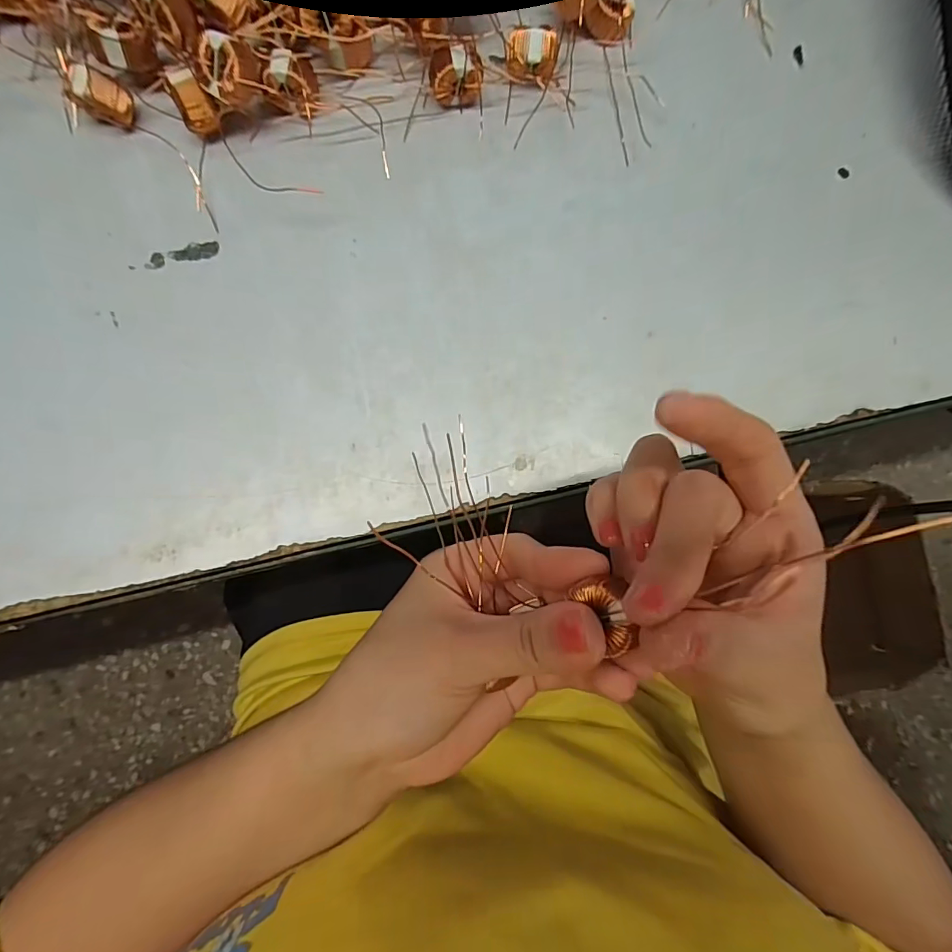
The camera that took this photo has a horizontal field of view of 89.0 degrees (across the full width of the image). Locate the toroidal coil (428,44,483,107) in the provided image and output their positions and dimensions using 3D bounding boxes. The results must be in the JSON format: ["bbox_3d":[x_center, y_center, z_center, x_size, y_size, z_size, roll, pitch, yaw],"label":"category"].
[{"bbox_3d":[-0.009,-0.193,0.236,0.025,0.025,0.012,-9,85,-5],"label":"toroidal coil"}]

